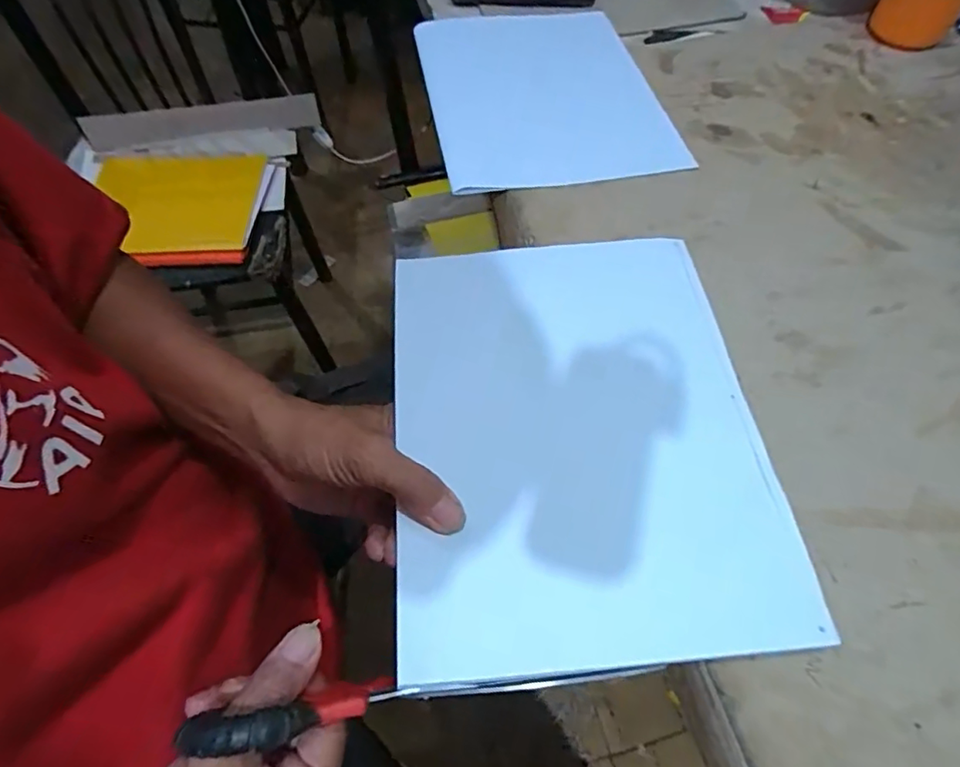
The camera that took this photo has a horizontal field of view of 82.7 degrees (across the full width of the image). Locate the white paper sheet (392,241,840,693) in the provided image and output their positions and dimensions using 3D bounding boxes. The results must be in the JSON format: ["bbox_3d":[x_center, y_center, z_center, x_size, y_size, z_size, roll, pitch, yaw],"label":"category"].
[{"bbox_3d":[0.054,0.023,0.337,0.210,0.021,0.272,-5,59,-3],"label":"white paper sheet"}]

